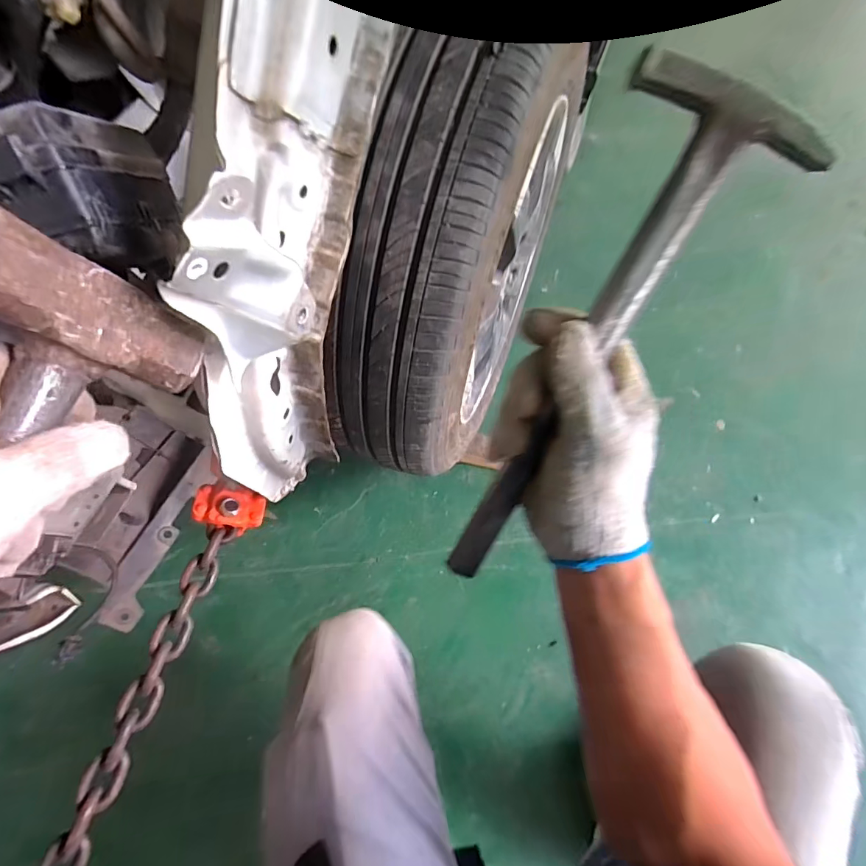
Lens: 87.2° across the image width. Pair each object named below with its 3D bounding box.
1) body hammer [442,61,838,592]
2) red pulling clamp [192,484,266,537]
[{"bbox_3d":[0.077,-0.025,0.257,0.084,0.300,0.027,31,26,14],"label":"body hammer"},{"bbox_3d":[-0.190,0.070,0.421,0.054,0.031,0.037,5,65,3],"label":"red pulling clamp"}]

